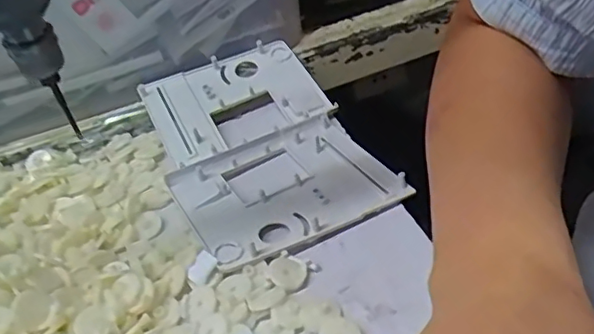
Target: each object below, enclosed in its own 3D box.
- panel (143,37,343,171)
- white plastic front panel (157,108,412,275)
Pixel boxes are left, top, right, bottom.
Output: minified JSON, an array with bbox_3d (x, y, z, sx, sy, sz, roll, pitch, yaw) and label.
[{"bbox_3d":[-0.056,-0.064,0.533,0.140,0.023,0.123,-24,38,-14],"label":"panel"},{"bbox_3d":[-0.011,0.012,0.441,0.144,0.012,0.122,-24,38,-14],"label":"white plastic front panel"}]

